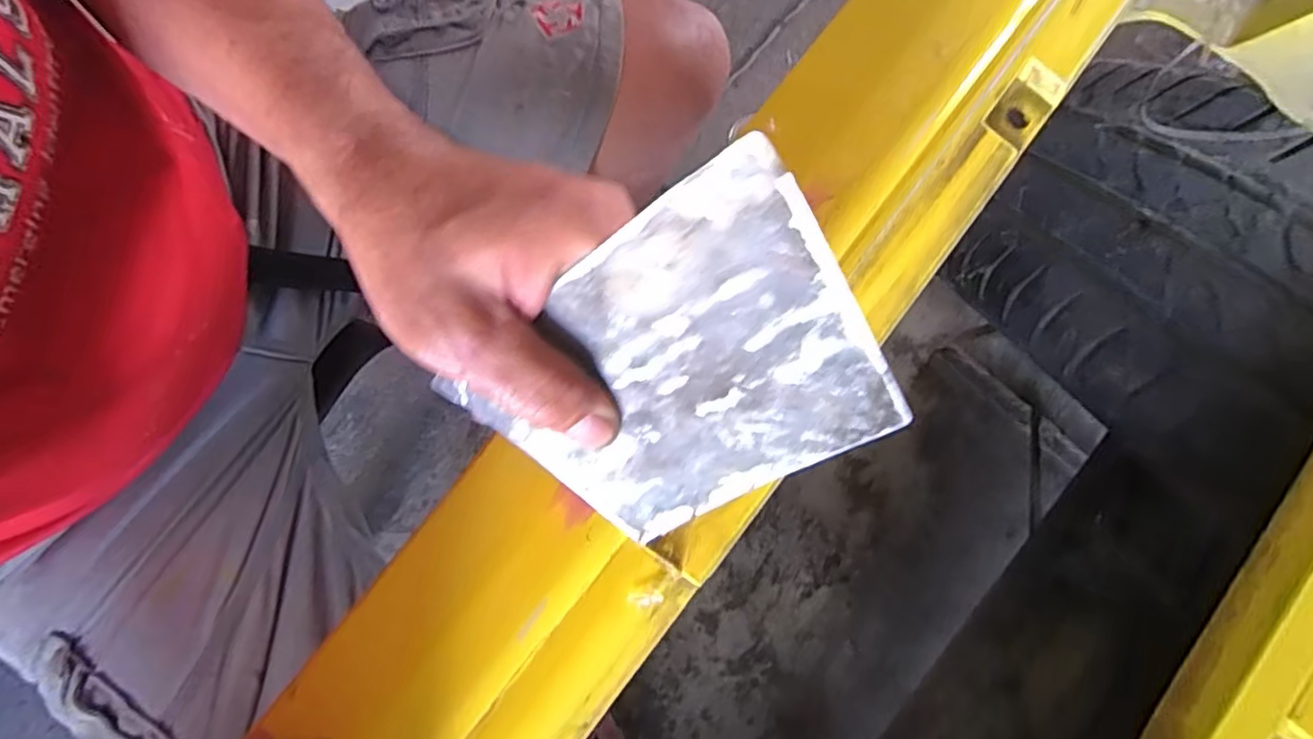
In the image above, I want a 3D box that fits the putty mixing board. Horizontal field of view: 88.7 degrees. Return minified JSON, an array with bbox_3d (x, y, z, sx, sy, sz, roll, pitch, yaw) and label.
[{"bbox_3d":[0.004,0.006,0.215,0.096,0.141,0.006,45,37,-18],"label":"putty mixing board"}]

